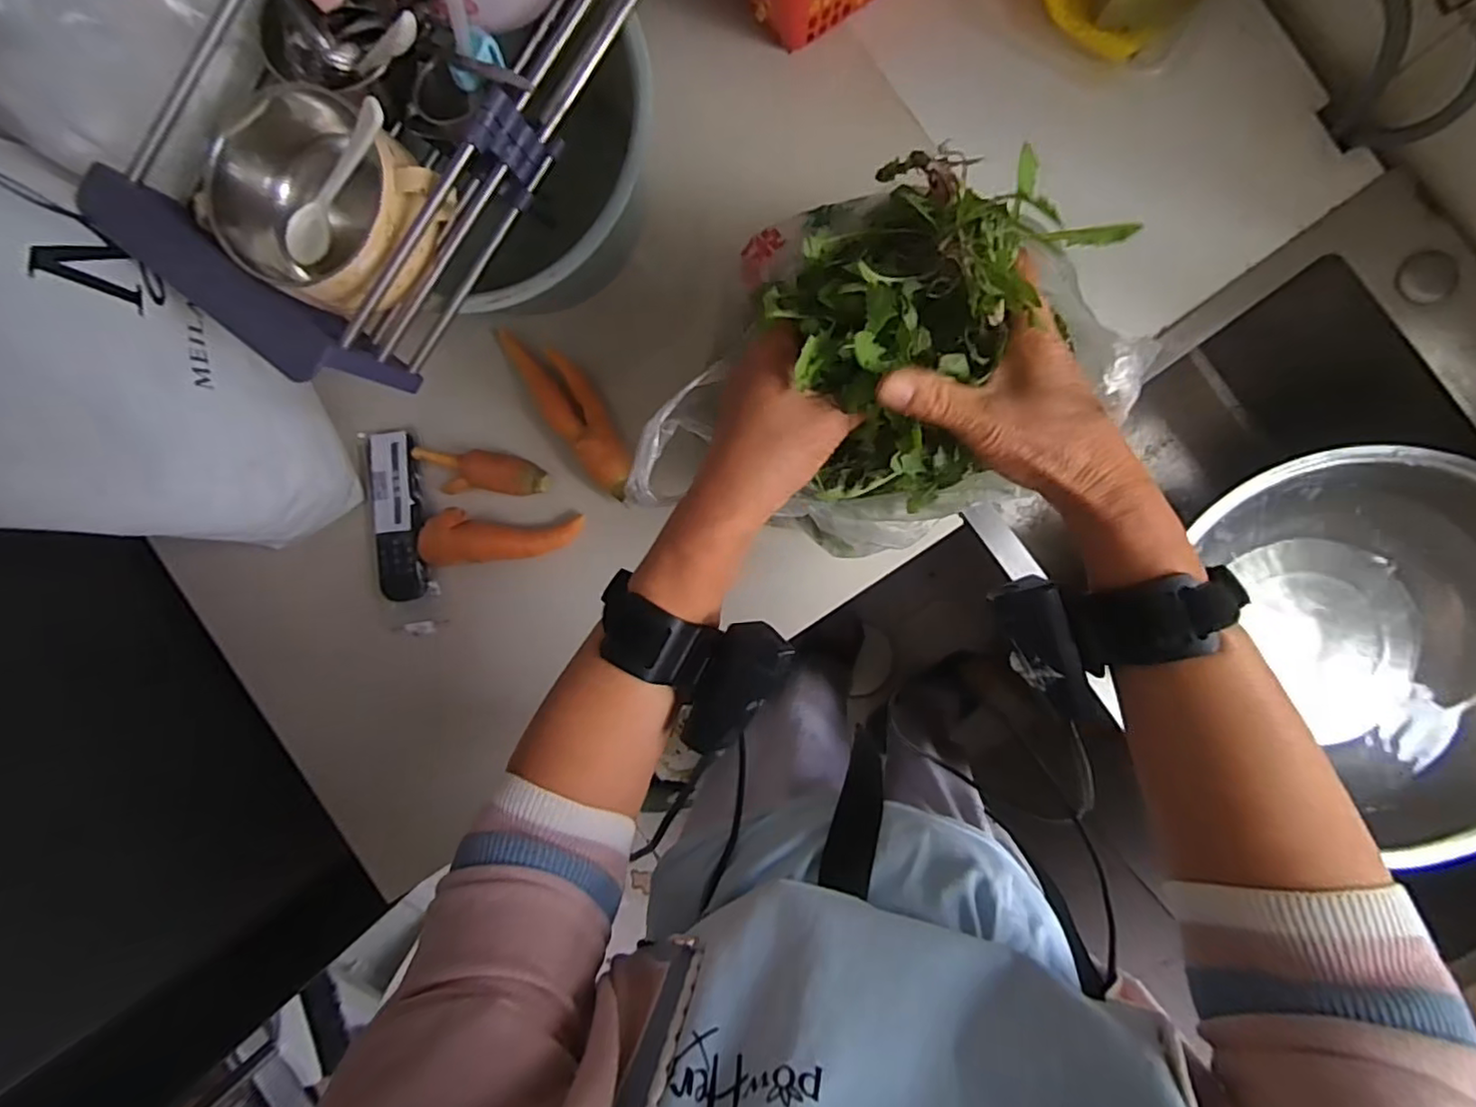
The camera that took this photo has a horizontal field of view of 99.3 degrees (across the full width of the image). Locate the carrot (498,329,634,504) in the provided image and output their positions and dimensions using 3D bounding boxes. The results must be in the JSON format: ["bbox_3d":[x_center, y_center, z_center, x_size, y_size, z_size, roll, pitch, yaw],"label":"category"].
[{"bbox_3d":[-0.139,-0.124,0.523,0.043,0.034,0.178,-36,88,9],"label":"carrot"}]

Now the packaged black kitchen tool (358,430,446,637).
[{"bbox_3d":[-0.308,-0.018,0.570,0.057,0.026,0.185,-7,93,8],"label":"packaged black kitchen tool"}]

